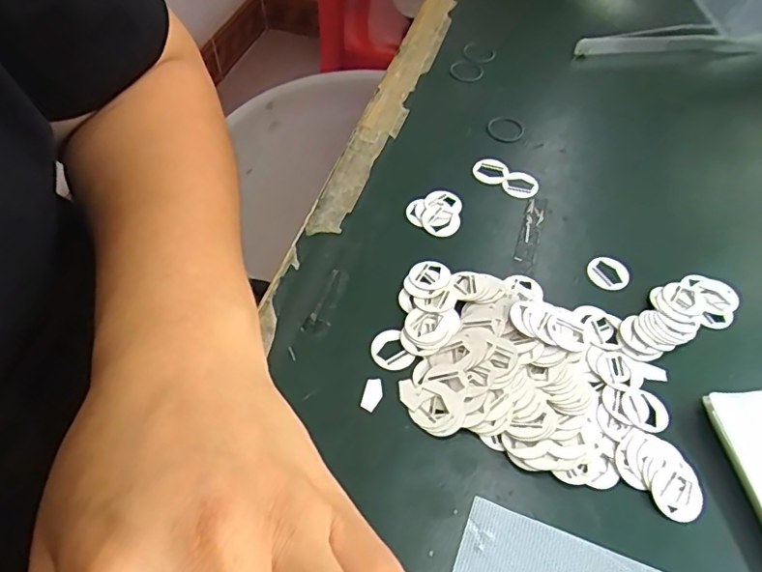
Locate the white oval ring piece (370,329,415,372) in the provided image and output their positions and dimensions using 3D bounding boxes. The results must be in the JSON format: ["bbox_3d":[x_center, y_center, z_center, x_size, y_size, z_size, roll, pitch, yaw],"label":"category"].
[{"bbox_3d":[0.004,0.026,0.222,0.014,0.004,0.018,-22,57,-17],"label":"white oval ring piece"}]

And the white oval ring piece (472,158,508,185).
[{"bbox_3d":[0.057,-0.060,0.286,0.018,0.004,0.014,12,54,7],"label":"white oval ring piece"}]

